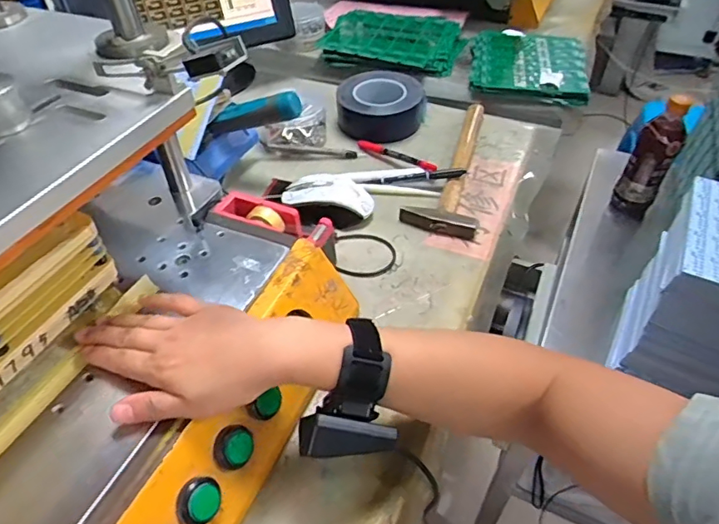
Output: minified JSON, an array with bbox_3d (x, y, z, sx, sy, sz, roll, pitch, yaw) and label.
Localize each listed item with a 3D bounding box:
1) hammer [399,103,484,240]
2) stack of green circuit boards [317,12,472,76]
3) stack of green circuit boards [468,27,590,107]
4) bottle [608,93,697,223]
[{"bbox_3d":[0.134,-0.143,0.726,0.095,0.024,0.291,11,47,11],"label":"hammer"},{"bbox_3d":[0.057,-0.435,1.010,0.277,0.045,0.213,15,48,15],"label":"stack of green circuit boards"},{"bbox_3d":[0.306,-0.371,0.942,0.195,0.029,0.240,6,46,6],"label":"stack of green circuit boards"},{"bbox_3d":[0.431,-0.151,0.760,0.058,0.188,0.054,26,51,23],"label":"bottle"}]

